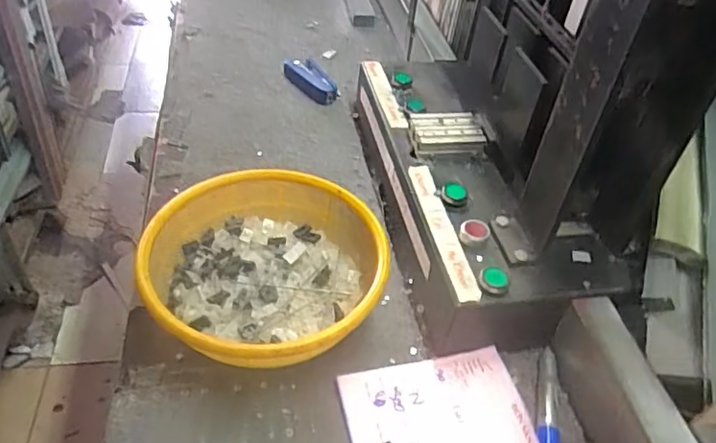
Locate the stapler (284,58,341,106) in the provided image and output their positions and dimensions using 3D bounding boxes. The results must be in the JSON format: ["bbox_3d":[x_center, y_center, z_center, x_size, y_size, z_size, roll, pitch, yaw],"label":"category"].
[{"bbox_3d":[-0.075,-0.222,0.902,0.053,0.036,0.108,-22,51,-29],"label":"stapler"}]

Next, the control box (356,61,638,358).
[{"bbox_3d":[0.136,-0.059,0.697,0.201,0.111,0.444,-3,44,-12],"label":"control box"}]

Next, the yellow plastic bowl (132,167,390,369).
[{"bbox_3d":[-0.090,0.056,0.566,0.223,0.089,0.226,3,42,-3],"label":"yellow plastic bowl"}]

